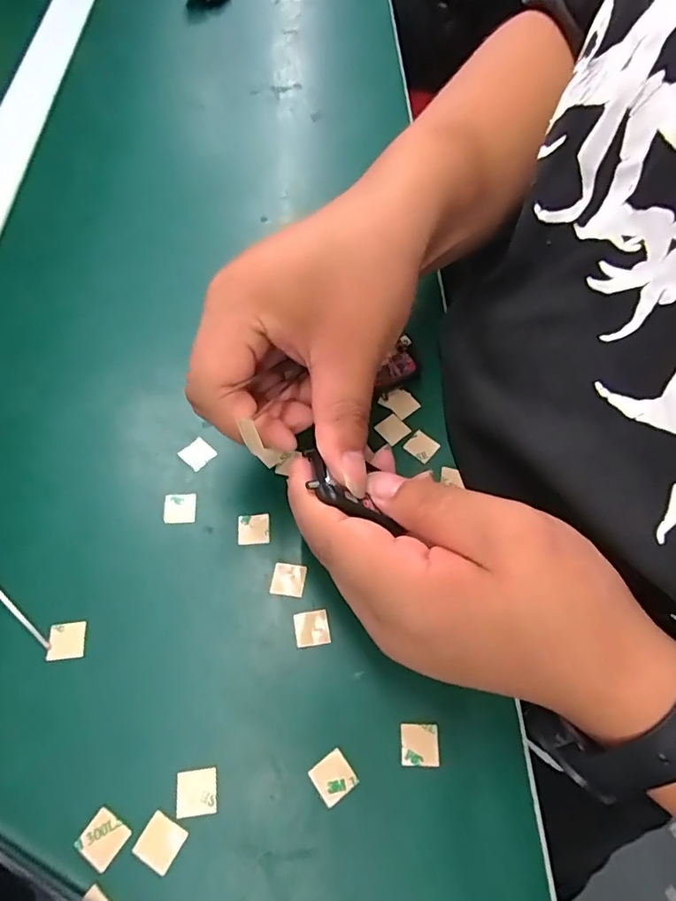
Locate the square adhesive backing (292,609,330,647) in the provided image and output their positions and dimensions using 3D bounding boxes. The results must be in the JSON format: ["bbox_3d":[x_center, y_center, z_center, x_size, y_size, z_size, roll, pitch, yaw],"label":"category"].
[{"bbox_3d":[-0.012,0.080,0.245,0.015,0.004,0.016,-8,61,-5],"label":"square adhesive backing"}]

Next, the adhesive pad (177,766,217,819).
[{"bbox_3d":[-0.056,0.135,0.213,0.015,0.004,0.016,-6,61,-4],"label":"adhesive pad"}]

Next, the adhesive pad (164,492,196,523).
[{"bbox_3d":[-0.080,0.029,0.272,0.015,0.004,0.016,-4,61,-3],"label":"adhesive pad"}]

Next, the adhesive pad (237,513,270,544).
[{"bbox_3d":[-0.042,0.038,0.268,0.015,0.004,0.016,-4,61,-3],"label":"adhesive pad"}]

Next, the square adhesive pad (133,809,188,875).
[{"bbox_3d":[-0.068,0.148,0.204,0.015,0.004,0.015,26,63,13],"label":"square adhesive pad"}]

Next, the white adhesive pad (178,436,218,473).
[{"bbox_3d":[-0.076,0.001,0.289,0.016,0.004,0.015,41,68,20],"label":"white adhesive pad"}]

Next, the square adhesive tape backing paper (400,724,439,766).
[{"bbox_3d":[0.034,0.122,0.223,0.015,0.004,0.016,1,61,0],"label":"square adhesive tape backing paper"}]

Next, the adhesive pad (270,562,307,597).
[{"bbox_3d":[-0.024,0.061,0.256,0.016,0.004,0.015,7,61,3],"label":"adhesive pad"}]

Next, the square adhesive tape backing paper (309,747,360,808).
[{"bbox_3d":[-0.002,0.131,0.216,0.015,0.004,0.015,-32,66,-17],"label":"square adhesive tape backing paper"}]

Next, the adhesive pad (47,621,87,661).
[{"bbox_3d":[-0.121,0.084,0.239,0.015,0.004,0.016,-7,61,-5],"label":"adhesive pad"}]

